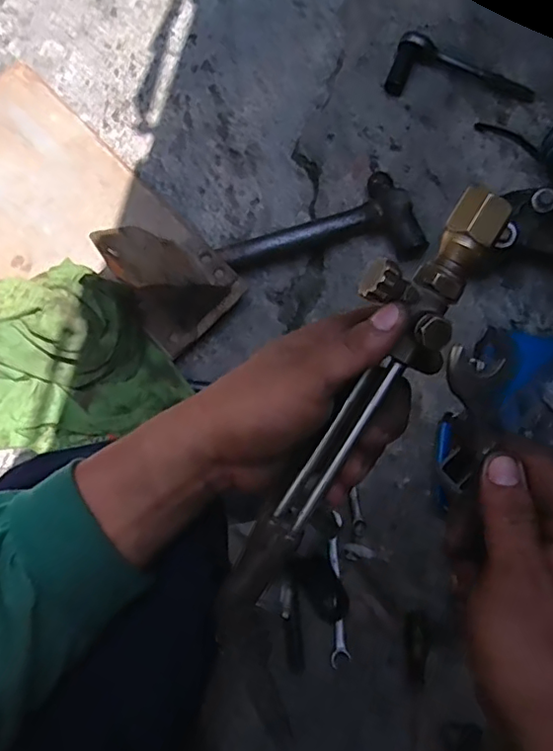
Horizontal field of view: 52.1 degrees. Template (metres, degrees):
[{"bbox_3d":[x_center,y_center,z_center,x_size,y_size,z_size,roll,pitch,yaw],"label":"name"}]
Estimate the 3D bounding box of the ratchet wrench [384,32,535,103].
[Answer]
[{"bbox_3d":[0.258,-0.410,0.784,0.198,0.032,0.090,19,74,6],"label":"ratchet wrench"}]

